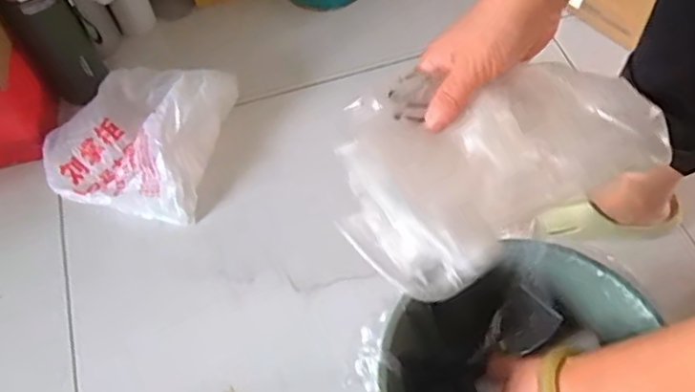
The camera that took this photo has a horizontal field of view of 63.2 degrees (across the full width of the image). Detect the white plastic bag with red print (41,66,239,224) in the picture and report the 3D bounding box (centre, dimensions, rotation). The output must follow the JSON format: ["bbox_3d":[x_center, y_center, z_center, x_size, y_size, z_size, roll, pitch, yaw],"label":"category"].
[{"bbox_3d":[-0.298,-0.091,0.803,0.231,0.072,0.232,8,61,6],"label":"white plastic bag with red print"}]

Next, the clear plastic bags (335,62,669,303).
[{"bbox_3d":[0.086,-0.033,0.374,0.193,0.055,0.144,-30,64,-14],"label":"clear plastic bags"}]

